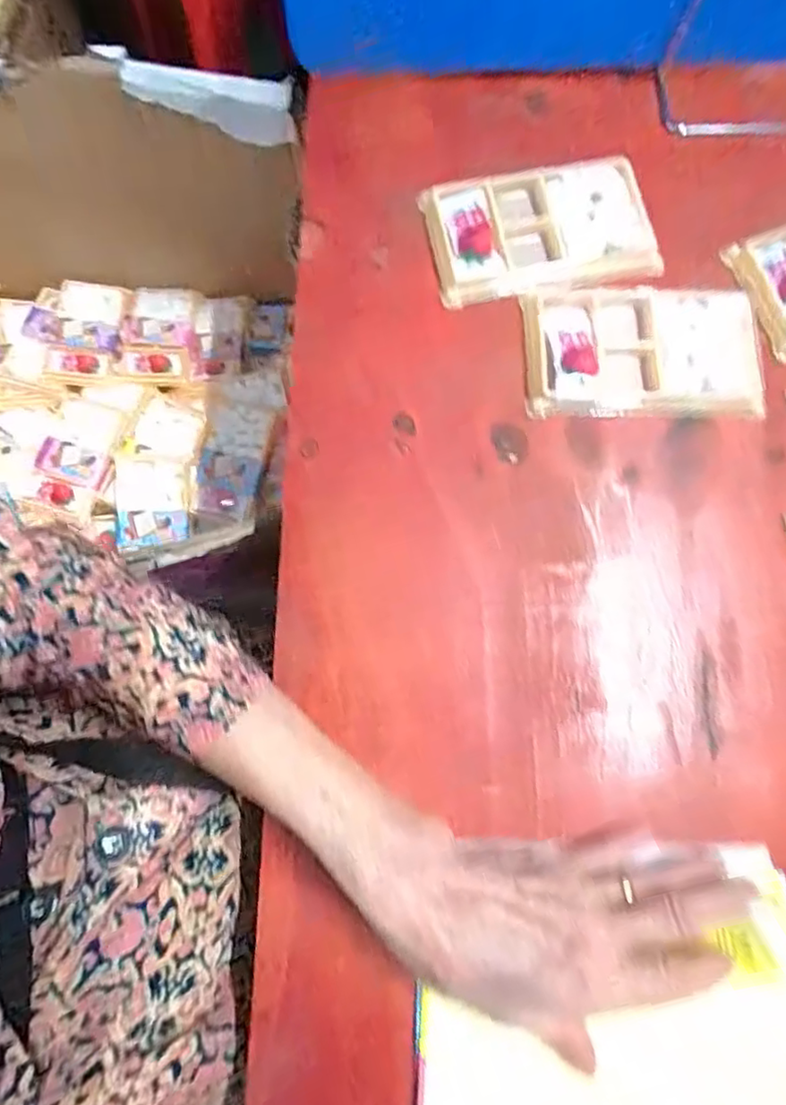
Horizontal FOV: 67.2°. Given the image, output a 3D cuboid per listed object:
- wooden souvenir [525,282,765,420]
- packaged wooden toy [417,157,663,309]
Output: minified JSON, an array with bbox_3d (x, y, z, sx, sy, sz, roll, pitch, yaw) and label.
[{"bbox_3d":[0.148,-0.120,0.349,0.139,0.012,0.080,-1,78,-1],"label":"wooden souvenir"},{"bbox_3d":[0.091,-0.199,0.366,0.135,0.016,0.081,-9,78,-3],"label":"packaged wooden toy"}]

